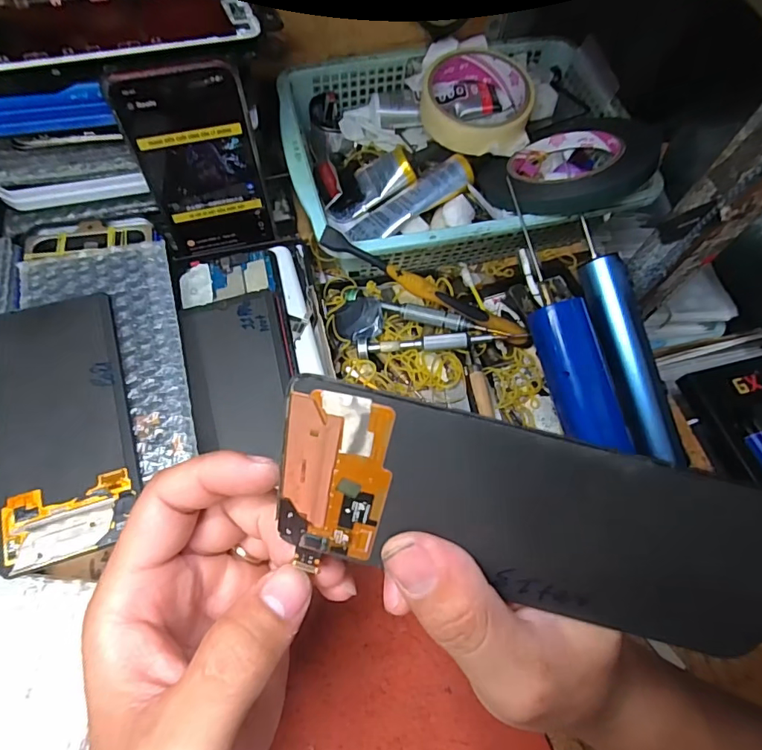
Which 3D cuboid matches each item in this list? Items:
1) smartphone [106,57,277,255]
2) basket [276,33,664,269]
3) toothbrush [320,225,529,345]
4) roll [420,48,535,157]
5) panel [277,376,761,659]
[{"bbox_3d":[-0.119,-0.137,0.319,0.074,0.129,0.006,-13,58,-9],"label":"smartphone"},{"bbox_3d":[0.059,-0.178,0.386,0.261,0.062,0.188,-11,68,-8],"label":"basket"},{"bbox_3d":[0.035,-0.059,0.327,0.162,0.013,0.017,24,66,-16],"label":"toothbrush"},{"bbox_3d":[0.078,-0.223,0.386,0.088,0.026,0.088,1,66,-3],"label":"roll"},{"bbox_3d":[0.046,0.043,0.138,0.150,0.071,0.007,11,33,3],"label":"panel"}]

